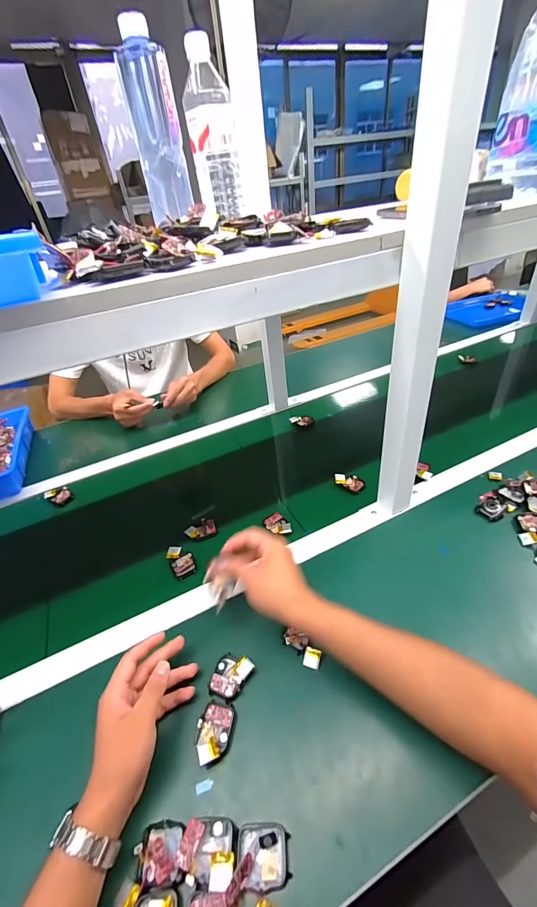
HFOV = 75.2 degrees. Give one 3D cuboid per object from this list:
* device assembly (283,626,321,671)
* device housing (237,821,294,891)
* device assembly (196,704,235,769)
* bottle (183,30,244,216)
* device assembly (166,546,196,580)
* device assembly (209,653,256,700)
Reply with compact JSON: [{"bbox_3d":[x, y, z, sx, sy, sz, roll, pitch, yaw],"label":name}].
[{"bbox_3d":[0.042,0.243,0.437,0.029,0.008,0.056,-35,45,-31],"label":"device assembly"},{"bbox_3d":[-0.005,0.352,0.306,0.043,0.012,0.039,-6,38,2],"label":"device housing"},{"bbox_3d":[-0.059,0.302,0.377,0.038,0.018,0.054,-2,38,7],"label":"device assembly"},{"bbox_3d":[-0.083,-0.469,0.514,0.068,0.191,0.075,-7,38,1],"label":"bottle"},{"bbox_3d":[-0.141,0.173,0.564,0.035,0.017,0.059,-27,41,-23],"label":"device assembly"},{"bbox_3d":[-0.044,0.267,0.419,0.046,0.011,0.047,4,39,15],"label":"device assembly"}]

